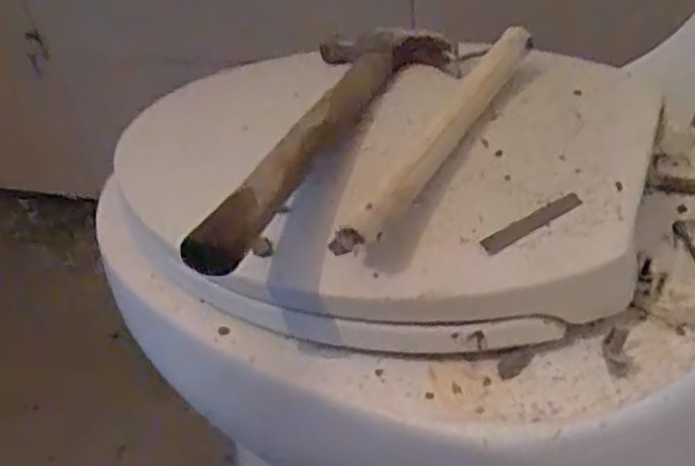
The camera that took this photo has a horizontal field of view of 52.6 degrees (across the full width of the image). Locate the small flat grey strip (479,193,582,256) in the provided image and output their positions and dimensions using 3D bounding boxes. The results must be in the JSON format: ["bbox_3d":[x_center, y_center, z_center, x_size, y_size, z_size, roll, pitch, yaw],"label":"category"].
[{"bbox_3d":[0.111,-0.006,0.423,0.070,0.004,0.011,-28,62,-12],"label":"small flat grey strip"}]

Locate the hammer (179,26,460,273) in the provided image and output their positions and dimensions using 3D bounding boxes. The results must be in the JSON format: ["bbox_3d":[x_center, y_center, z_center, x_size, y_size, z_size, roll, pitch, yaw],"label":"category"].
[{"bbox_3d":[-0.025,-0.069,0.475,0.077,0.035,0.286,15,44,27],"label":"hammer"}]

